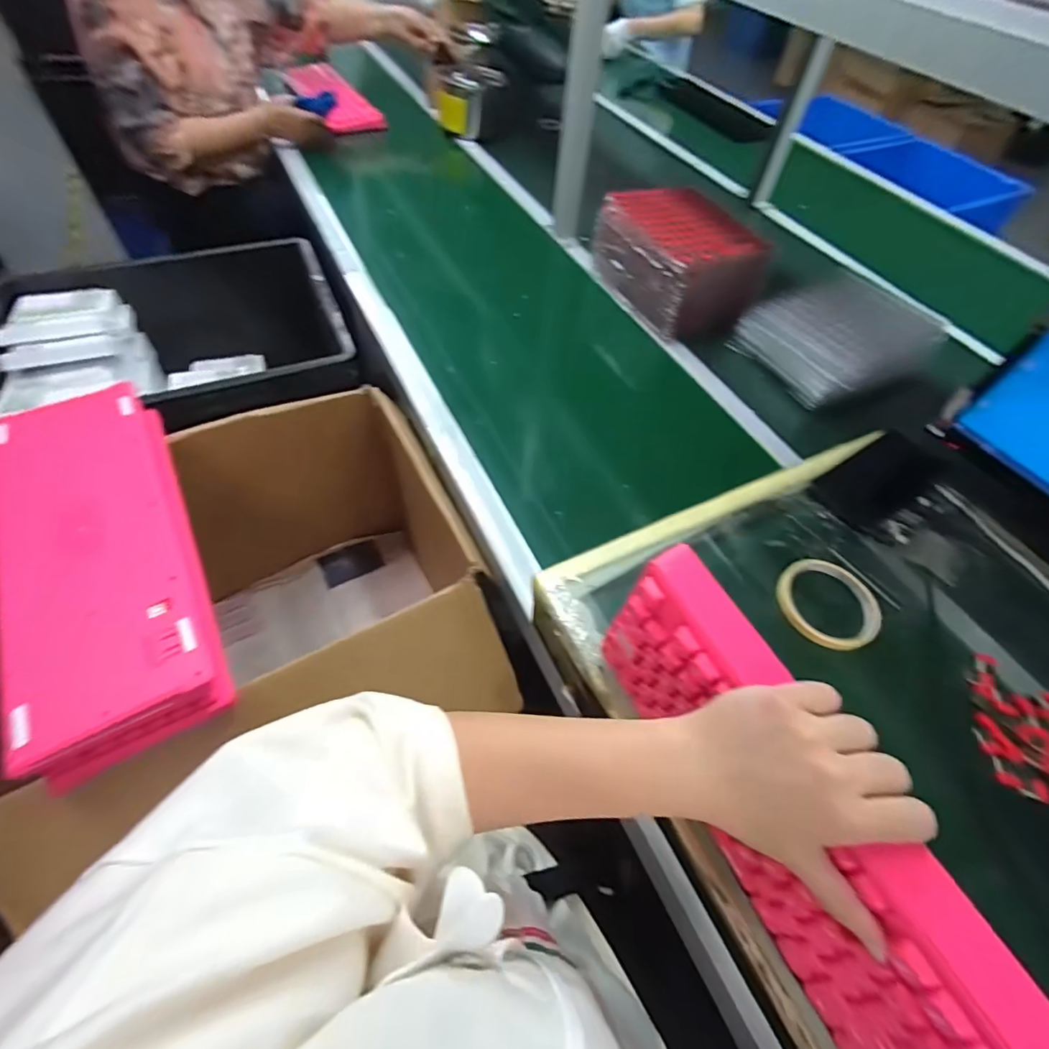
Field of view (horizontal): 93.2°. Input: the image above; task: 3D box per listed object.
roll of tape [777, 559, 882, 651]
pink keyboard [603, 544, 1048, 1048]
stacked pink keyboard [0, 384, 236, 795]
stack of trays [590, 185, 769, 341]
[{"bbox_3d":[0.286,0.074,0.468,0.085,0.018,0.089,2,56,-3],"label":"roll of tape"},{"bbox_3d":[0.178,0.213,0.273,0.041,0.143,0.416,-21,63,-18],"label":"pink keyboard"},{"bbox_3d":[-0.432,0.019,0.506,0.153,0.050,0.434,-25,61,-20],"label":"stacked pink keyboard"},{"bbox_3d":[0.263,-0.460,0.892,0.168,0.145,0.266,-21,60,-18],"label":"stack of trays"}]

